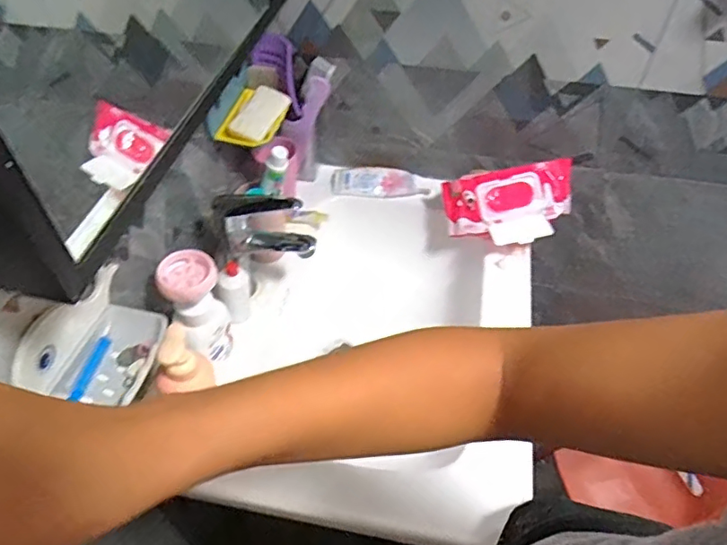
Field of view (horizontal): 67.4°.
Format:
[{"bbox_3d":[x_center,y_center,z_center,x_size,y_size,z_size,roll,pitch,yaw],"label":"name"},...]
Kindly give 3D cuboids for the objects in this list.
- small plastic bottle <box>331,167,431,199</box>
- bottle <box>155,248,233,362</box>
[{"bbox_3d":[0.027,-0.157,0.937,0.165,0.031,0.052,7,49,6],"label":"small plastic bottle"},{"bbox_3d":[-0.198,0.046,0.669,0.068,0.148,0.072,-25,53,-20],"label":"bottle"}]

